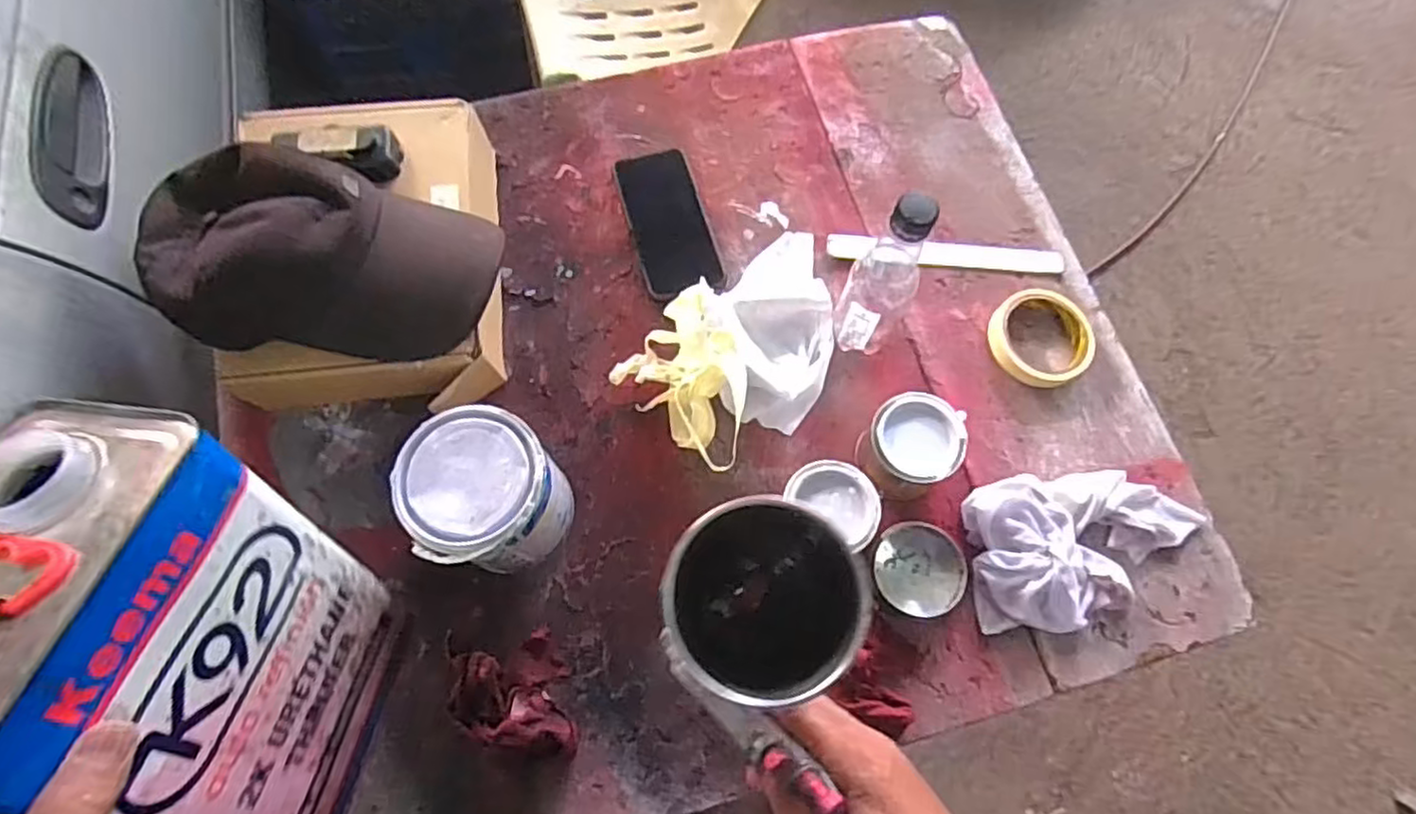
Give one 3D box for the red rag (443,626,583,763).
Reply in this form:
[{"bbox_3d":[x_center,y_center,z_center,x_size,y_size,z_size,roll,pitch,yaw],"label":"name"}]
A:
[{"bbox_3d":[-0.154,0.220,0.546,0.104,0.025,0.087,4,70,-1],"label":"red rag"}]

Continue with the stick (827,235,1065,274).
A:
[{"bbox_3d":[0.240,-0.151,0.698,0.238,0.012,0.029,2,70,-7],"label":"stick"}]

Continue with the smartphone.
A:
[{"bbox_3d":[-0.038,-0.178,0.684,0.073,0.012,0.168,-14,72,-5],"label":"smartphone"}]

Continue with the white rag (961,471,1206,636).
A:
[{"bbox_3d":[0.327,0.117,0.593,0.215,0.033,0.127,-6,71,-4],"label":"white rag"}]

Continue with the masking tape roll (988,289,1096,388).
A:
[{"bbox_3d":[0.315,-0.066,0.657,0.091,0.026,0.090,1,70,-2],"label":"masking tape roll"}]

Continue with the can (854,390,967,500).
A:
[{"bbox_3d":[0.166,0.035,0.590,0.069,0.073,0.069,1,70,-2],"label":"can"}]

